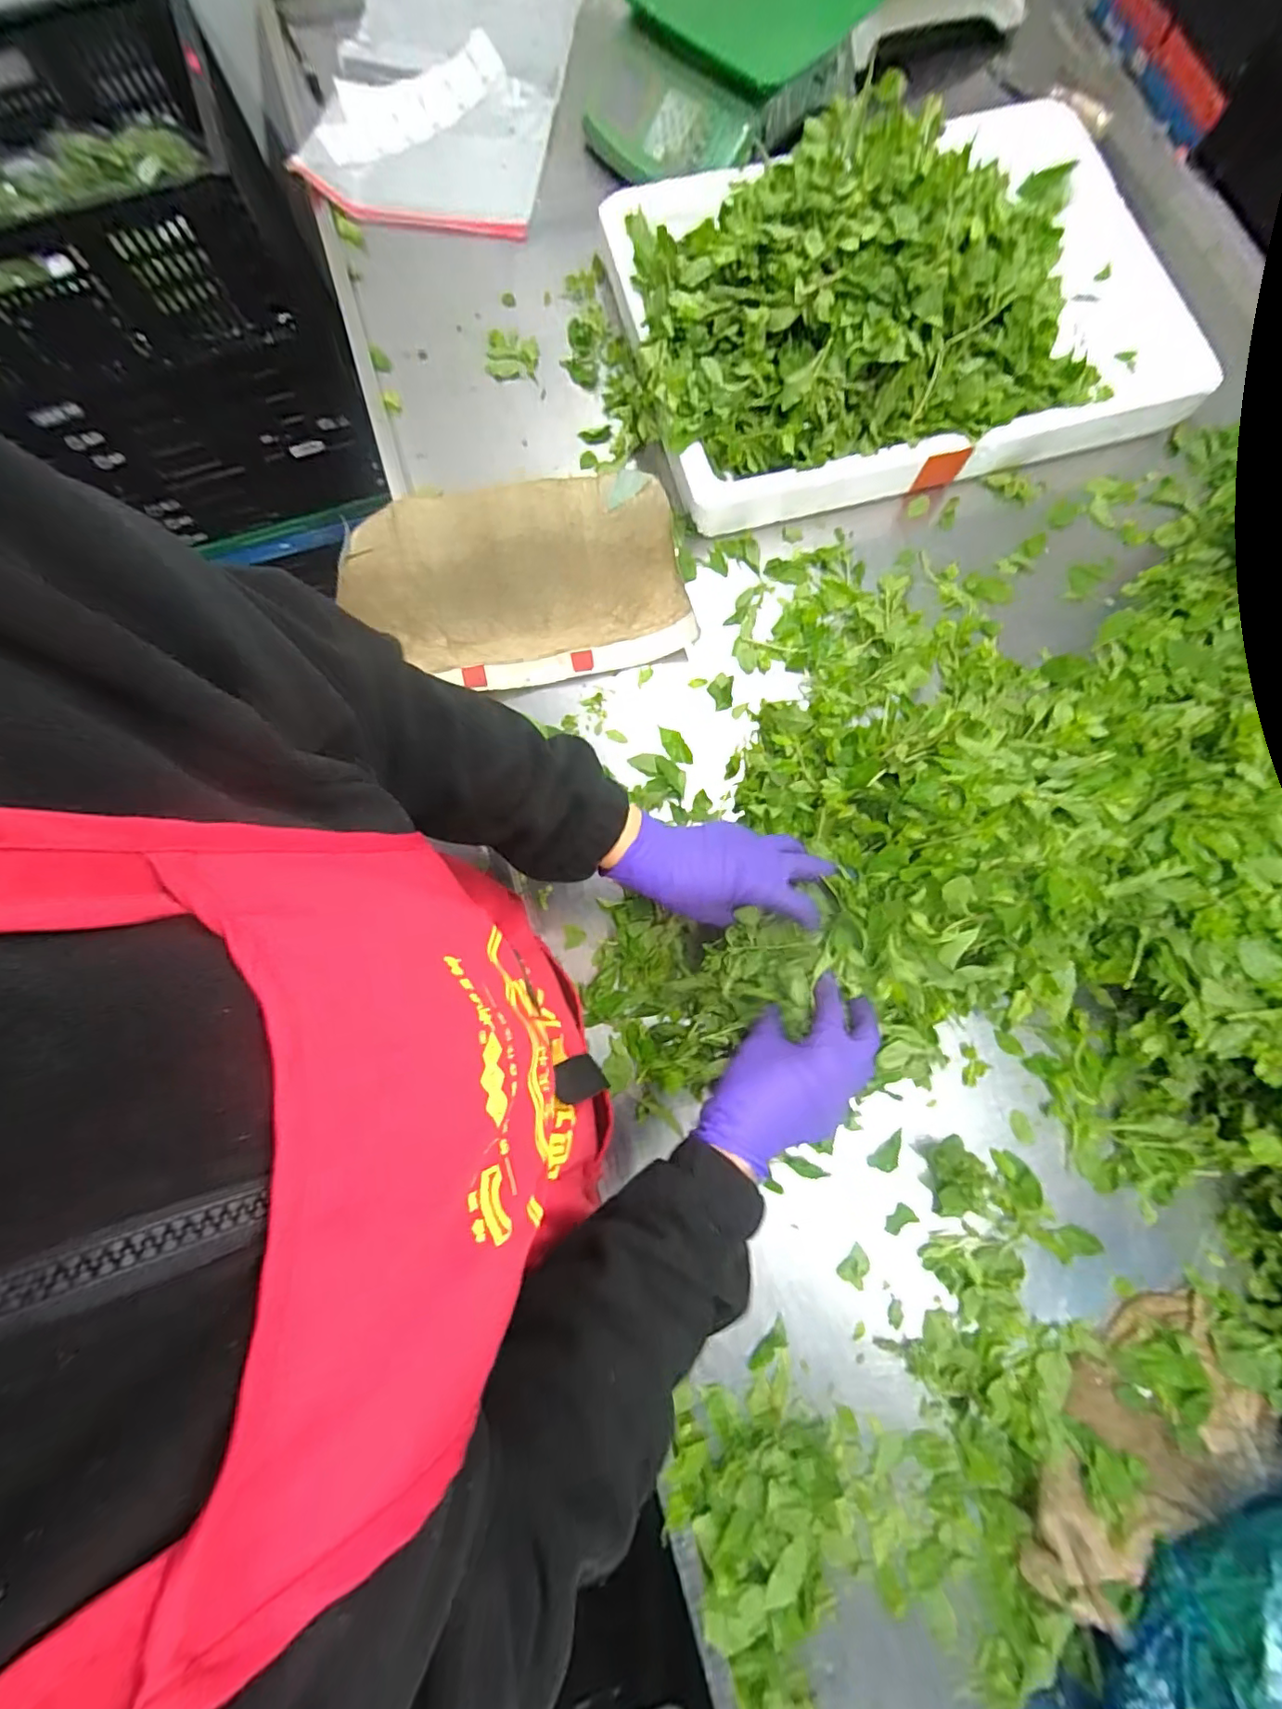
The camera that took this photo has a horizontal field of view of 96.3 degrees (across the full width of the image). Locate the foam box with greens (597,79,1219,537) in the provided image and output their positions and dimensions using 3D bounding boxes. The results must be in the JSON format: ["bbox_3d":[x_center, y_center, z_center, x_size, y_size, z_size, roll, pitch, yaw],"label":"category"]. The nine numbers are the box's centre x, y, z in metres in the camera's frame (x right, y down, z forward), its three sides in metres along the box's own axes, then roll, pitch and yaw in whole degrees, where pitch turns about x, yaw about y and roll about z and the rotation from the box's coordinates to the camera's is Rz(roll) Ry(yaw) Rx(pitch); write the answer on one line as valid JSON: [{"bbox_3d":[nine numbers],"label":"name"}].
[{"bbox_3d":[0.276,-0.640,0.628,0.652,0.163,0.442,-11,79,-3],"label":"foam box with greens"}]

